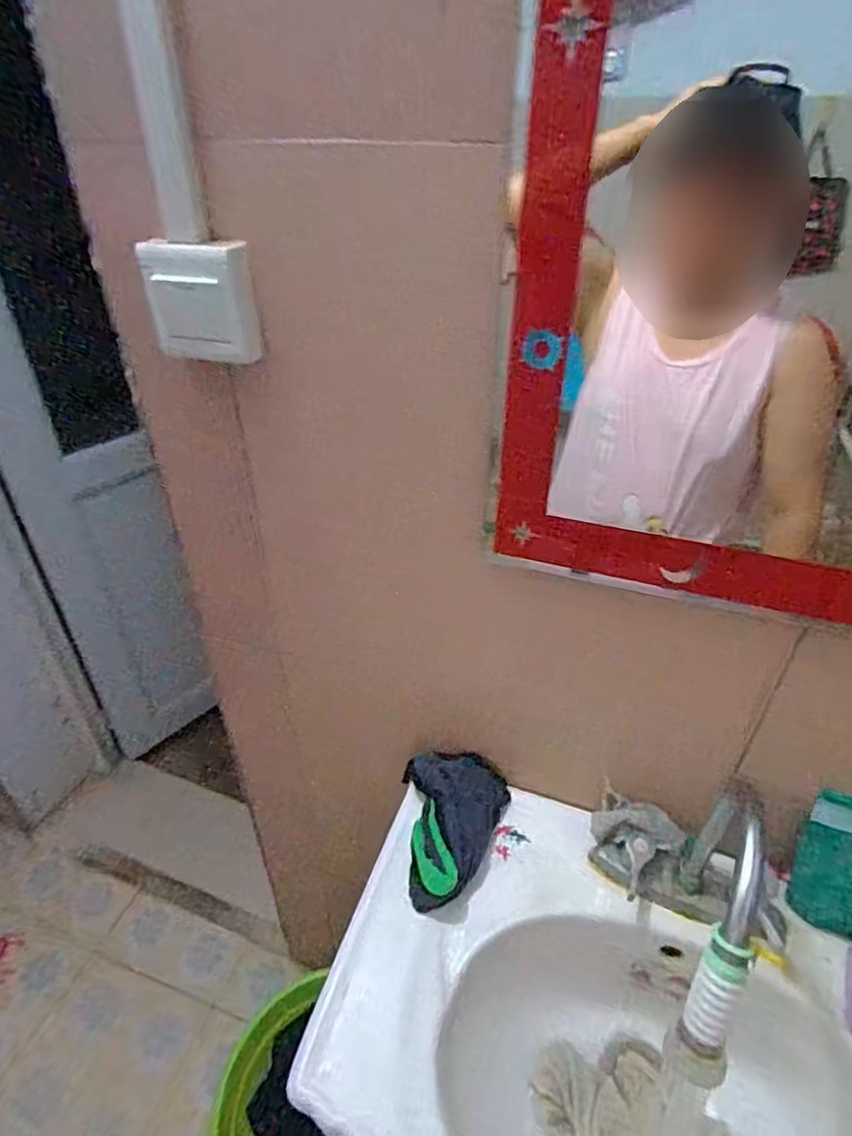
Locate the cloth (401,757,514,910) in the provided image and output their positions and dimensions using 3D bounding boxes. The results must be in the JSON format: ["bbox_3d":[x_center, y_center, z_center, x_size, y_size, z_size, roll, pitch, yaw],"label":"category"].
[{"bbox_3d":[0.039,0.284,0.676,0.117,0.048,0.159,-3,37,-3],"label":"cloth"}]

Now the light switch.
[{"bbox_3d":[-0.177,-0.210,0.485,0.080,0.084,0.026,7,38,10],"label":"light switch"}]

